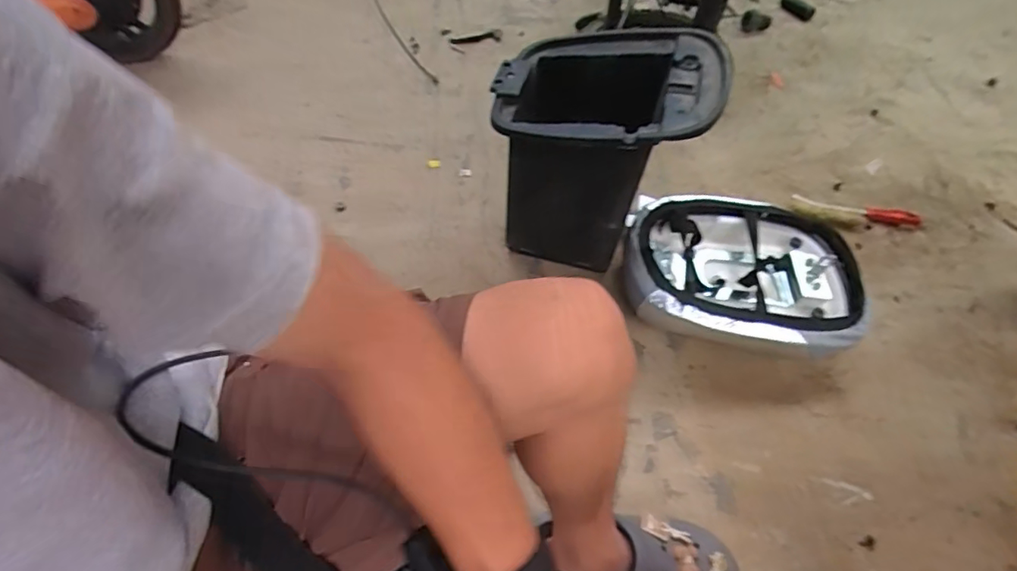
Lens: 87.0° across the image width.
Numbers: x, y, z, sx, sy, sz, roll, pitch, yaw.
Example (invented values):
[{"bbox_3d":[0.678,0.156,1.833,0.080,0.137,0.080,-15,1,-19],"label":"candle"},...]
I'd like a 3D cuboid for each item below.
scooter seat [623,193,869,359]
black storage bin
[{"bbox_3d":[0.359,-0.012,0.856,0.340,0.127,0.253,5,56,3],"label":"scooter seat"},{"bbox_3d":[0.132,-0.209,0.807,0.283,0.270,0.225,9,56,6],"label":"black storage bin"}]

